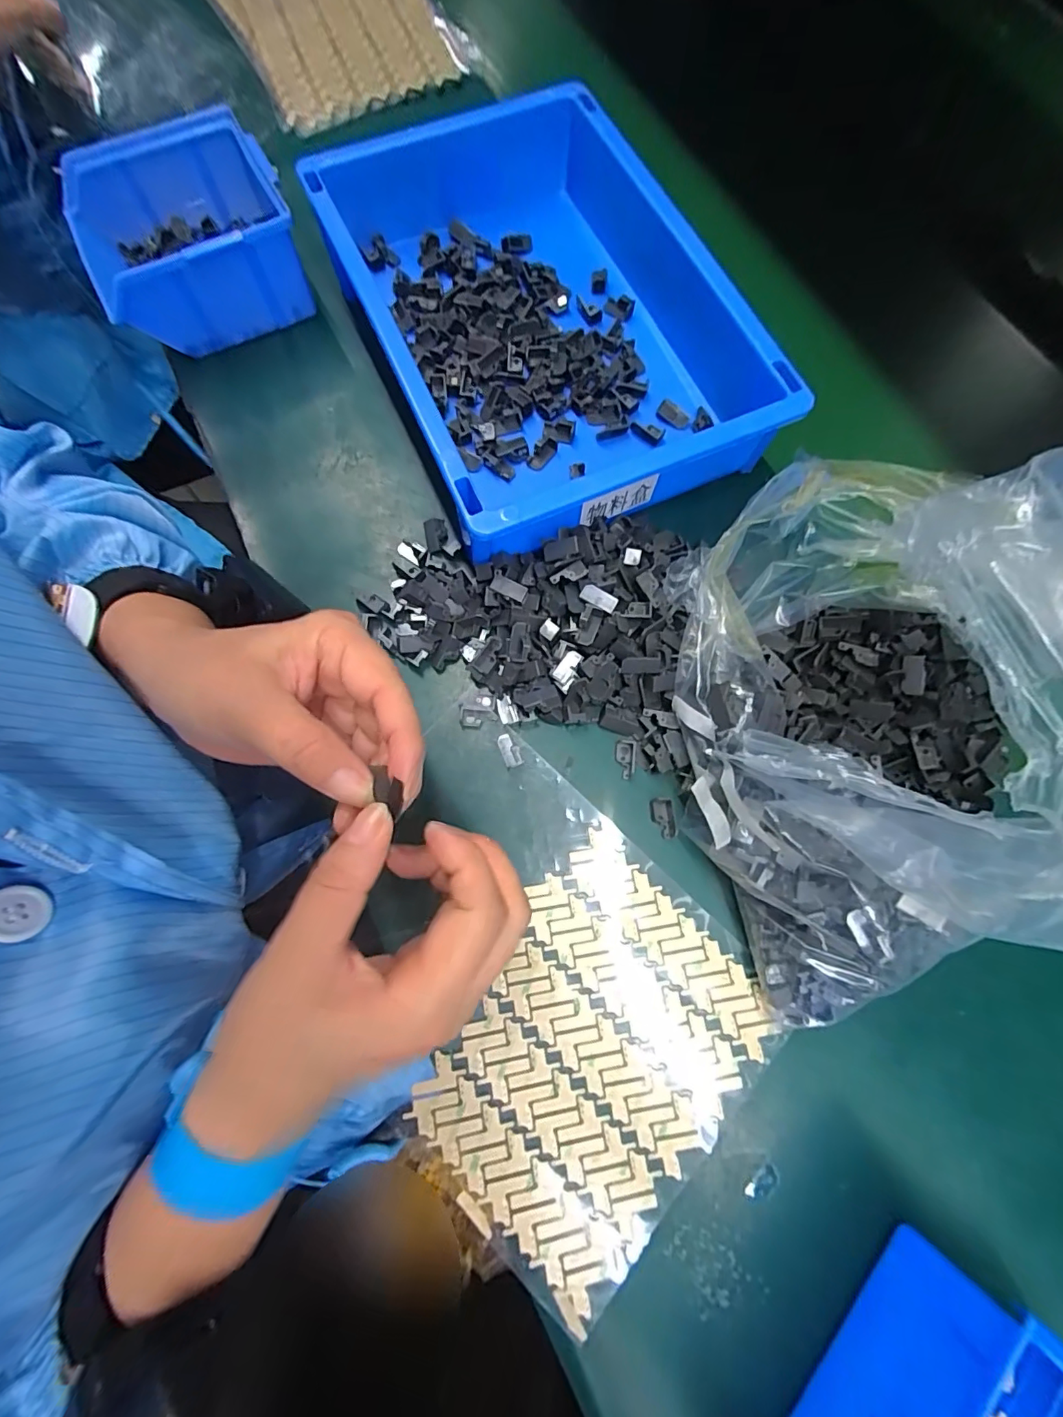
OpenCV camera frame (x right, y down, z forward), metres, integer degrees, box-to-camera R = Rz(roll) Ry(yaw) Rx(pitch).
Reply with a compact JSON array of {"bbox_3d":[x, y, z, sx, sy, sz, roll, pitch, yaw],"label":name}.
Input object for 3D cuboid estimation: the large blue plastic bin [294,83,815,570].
[{"bbox_3d":[0.007,-0.256,0.340,0.212,0.064,0.295,-24,77,-4],"label":"large blue plastic bin"}]

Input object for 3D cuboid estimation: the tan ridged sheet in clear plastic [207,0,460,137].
[{"bbox_3d":[-0.172,-0.596,0.456,0.169,0.020,0.192,-27,77,-4],"label":"tan ridged sheet in clear plastic"}]

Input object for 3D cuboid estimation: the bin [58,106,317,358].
[{"bbox_3d":[-0.228,-0.316,0.358,0.122,0.074,0.110,-25,75,-10],"label":"bin"}]

